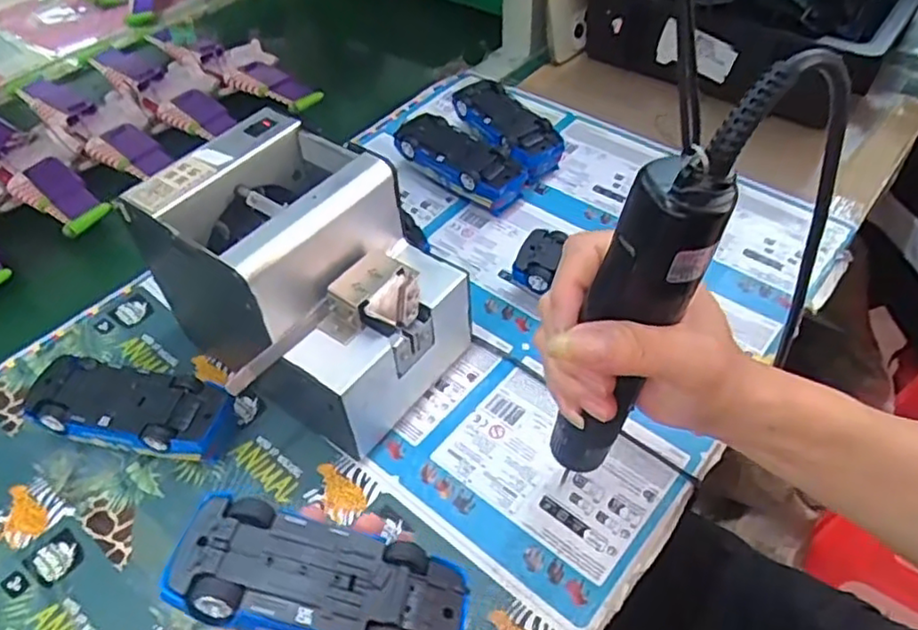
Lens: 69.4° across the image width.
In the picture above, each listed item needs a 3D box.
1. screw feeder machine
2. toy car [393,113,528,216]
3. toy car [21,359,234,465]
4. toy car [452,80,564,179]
[{"bbox_3d":[-0.106,-0.015,0.443,0.172,0.146,0.149,28,55,25],"label":"screw feeder machine"},{"bbox_3d":[0.000,-0.138,0.610,0.131,0.045,0.055,32,57,27],"label":"toy car"},{"bbox_3d":[-0.216,0.068,0.445,0.131,0.046,0.056,9,50,11],"label":"toy car"},{"bbox_3d":[0.048,-0.175,0.640,0.059,0.046,0.134,-22,51,-16],"label":"toy car"}]

